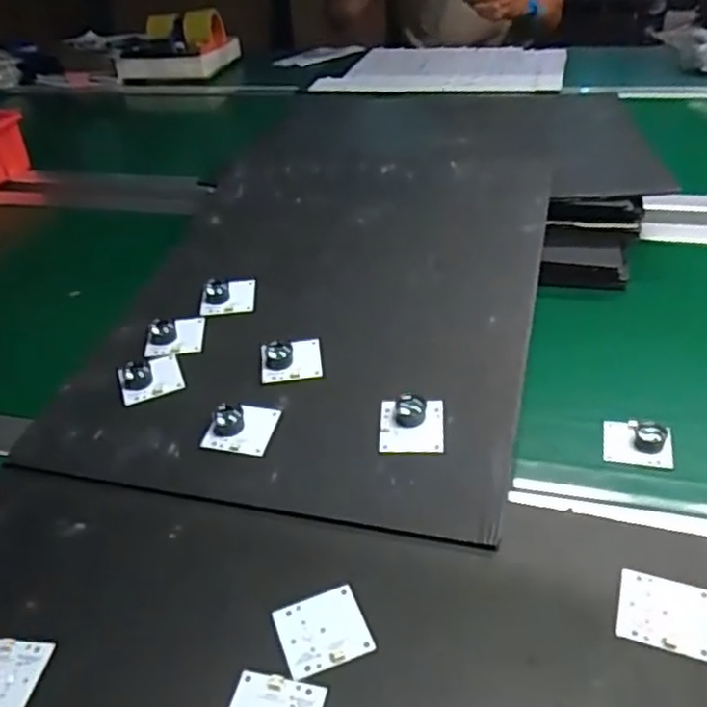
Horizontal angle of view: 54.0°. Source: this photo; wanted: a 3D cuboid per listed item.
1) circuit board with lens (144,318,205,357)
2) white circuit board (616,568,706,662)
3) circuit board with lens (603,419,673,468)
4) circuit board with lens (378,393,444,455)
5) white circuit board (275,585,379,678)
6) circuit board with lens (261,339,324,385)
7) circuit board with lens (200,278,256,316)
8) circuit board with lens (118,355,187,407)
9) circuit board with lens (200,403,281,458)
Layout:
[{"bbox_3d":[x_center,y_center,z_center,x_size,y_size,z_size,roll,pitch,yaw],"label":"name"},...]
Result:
[{"bbox_3d":[-0.153,-0.018,0.592,0.051,0.021,0.042,-12,37,-9],"label":"circuit board with lens"},{"bbox_3d":[0.172,0.142,0.382,0.048,0.004,0.047,10,39,20],"label":"white circuit board"},{"bbox_3d":[0.215,0.063,0.520,0.048,0.019,0.039,6,38,15],"label":"circuit board with lens"},{"bbox_3d":[0.042,0.047,0.500,0.046,0.023,0.047,0,37,6],"label":"circuit board with lens"},{"bbox_3d":[-0.017,0.155,0.390,0.047,0.004,0.045,-16,38,-14],"label":"white circuit board"},{"bbox_3d":[-0.051,0.001,0.561,0.049,0.017,0.042,-8,36,-4],"label":"circuit board with lens"},{"bbox_3d":[-0.114,-0.052,0.631,0.051,0.022,0.036,-10,37,-7],"label":"circuit board with lens"},{"bbox_3d":[-0.163,0.019,0.559,0.048,0.009,0.036,-14,64,-23],"label":"circuit board with lens"},{"bbox_3d":[-0.083,0.051,0.510,0.046,0.025,0.043,4,37,12],"label":"circuit board with lens"}]

